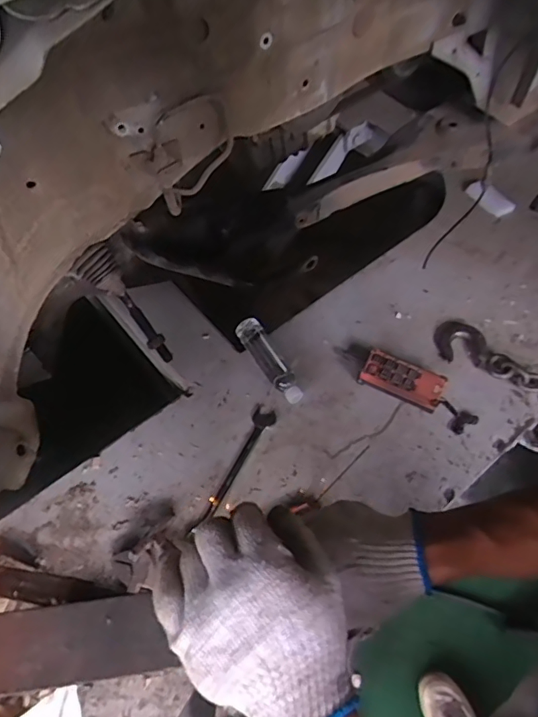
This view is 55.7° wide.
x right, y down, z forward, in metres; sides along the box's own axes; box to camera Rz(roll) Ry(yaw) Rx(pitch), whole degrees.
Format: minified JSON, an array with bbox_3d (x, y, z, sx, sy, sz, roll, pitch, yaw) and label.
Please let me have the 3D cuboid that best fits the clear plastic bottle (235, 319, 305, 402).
[{"bbox_3d":[0.001,0.003,1.067,0.053,0.045,0.219,-29,62,-15],"label":"clear plastic bottle"}]

